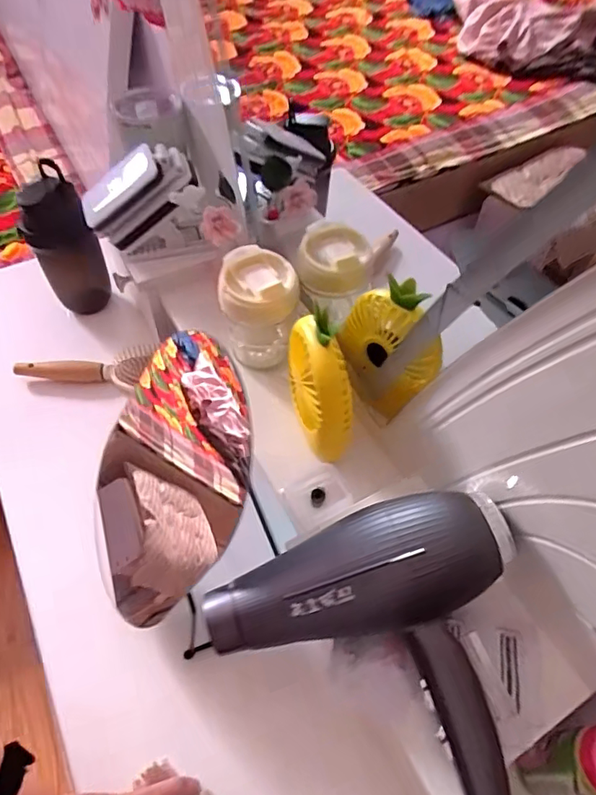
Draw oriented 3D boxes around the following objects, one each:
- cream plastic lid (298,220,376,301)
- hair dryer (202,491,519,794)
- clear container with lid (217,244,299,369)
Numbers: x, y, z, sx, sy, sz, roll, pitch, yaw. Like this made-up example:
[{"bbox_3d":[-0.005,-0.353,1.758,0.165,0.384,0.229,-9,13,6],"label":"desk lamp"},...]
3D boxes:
[{"bbox_3d":[0.035,-0.132,0.503,0.076,0.042,0.067,3,53,-1],"label":"cream plastic lid"},{"bbox_3d":[0.065,0.188,0.331,0.205,0.108,0.214,-15,55,-14],"label":"hair dryer"},{"bbox_3d":[-0.038,-0.079,0.510,0.071,0.115,0.063,-2,53,-5],"label":"clear container with lid"}]

